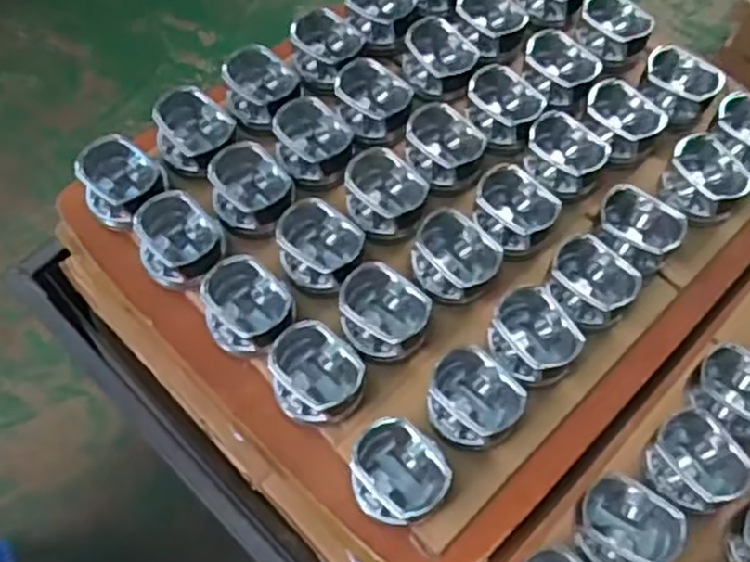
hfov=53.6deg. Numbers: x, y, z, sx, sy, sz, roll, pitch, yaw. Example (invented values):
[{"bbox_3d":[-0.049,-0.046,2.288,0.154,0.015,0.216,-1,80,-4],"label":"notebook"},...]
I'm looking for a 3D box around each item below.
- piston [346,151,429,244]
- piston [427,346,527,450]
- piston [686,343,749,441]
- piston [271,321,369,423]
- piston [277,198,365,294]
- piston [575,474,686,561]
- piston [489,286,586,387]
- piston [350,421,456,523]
[{"bbox_3d":[0.010,-0.079,0.685,0.071,0.044,0.074,2,64,-3],"label":"piston"},{"bbox_3d":[0.078,0.095,0.608,0.071,0.045,0.081,-38,72,-19],"label":"piston"},{"bbox_3d":[0.314,0.095,0.641,0.057,0.044,0.073,-41,73,-20],"label":"piston"},{"bbox_3d":[-0.048,0.075,0.602,0.079,0.041,0.071,36,67,13],"label":"piston"},{"bbox_3d":[-0.046,-0.030,0.652,0.076,0.039,0.078,3,64,-2],"label":"piston"},{"bbox_3d":[0.196,0.192,0.577,0.075,0.041,0.072,2,64,-3],"label":"piston"},{"bbox_3d":[0.132,0.051,0.637,0.083,0.045,0.072,41,68,15],"label":"piston"},{"bbox_3d":[0.017,0.148,0.573,0.080,0.036,0.075,2,64,-3],"label":"piston"}]

